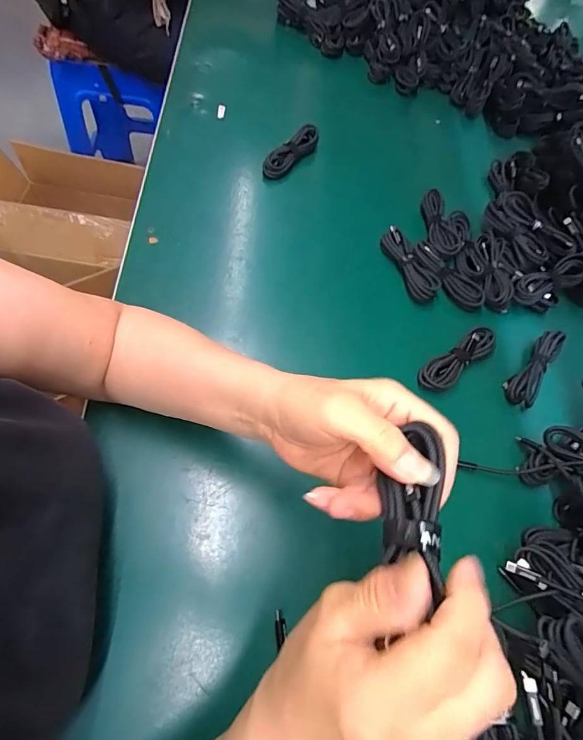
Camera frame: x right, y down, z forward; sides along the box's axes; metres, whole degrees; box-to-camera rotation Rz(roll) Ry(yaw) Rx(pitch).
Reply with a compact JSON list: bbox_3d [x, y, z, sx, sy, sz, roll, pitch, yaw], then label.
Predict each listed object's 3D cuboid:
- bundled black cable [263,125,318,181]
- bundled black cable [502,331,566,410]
[{"bbox_3d":[-0.002,-0.307,0.585,0.030,0.015,0.111,38,66,11],"label":"bundled black cable"},{"bbox_3d":[0.282,-0.004,0.474,0.034,0.023,0.108,40,66,12],"label":"bundled black cable"}]

